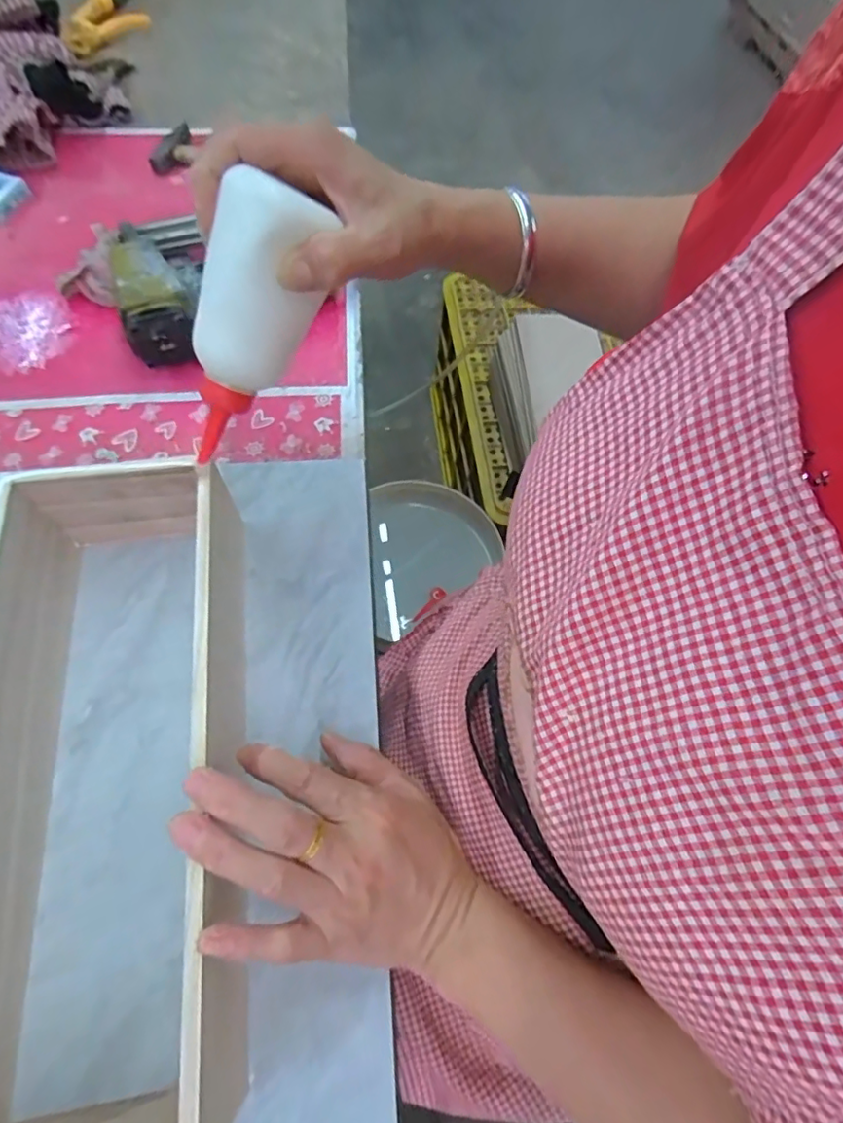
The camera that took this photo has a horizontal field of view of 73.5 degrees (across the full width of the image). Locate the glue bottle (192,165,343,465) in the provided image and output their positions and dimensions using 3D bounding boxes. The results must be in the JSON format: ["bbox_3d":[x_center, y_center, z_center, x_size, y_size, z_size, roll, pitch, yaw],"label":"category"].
[{"bbox_3d":[-0.094,-0.122,0.304,0.046,0.145,0.037,34,29,15],"label":"glue bottle"}]

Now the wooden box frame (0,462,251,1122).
[{"bbox_3d":[-0.166,0.107,0.308,0.130,0.088,0.331,-6,63,-4],"label":"wooden box frame"}]

